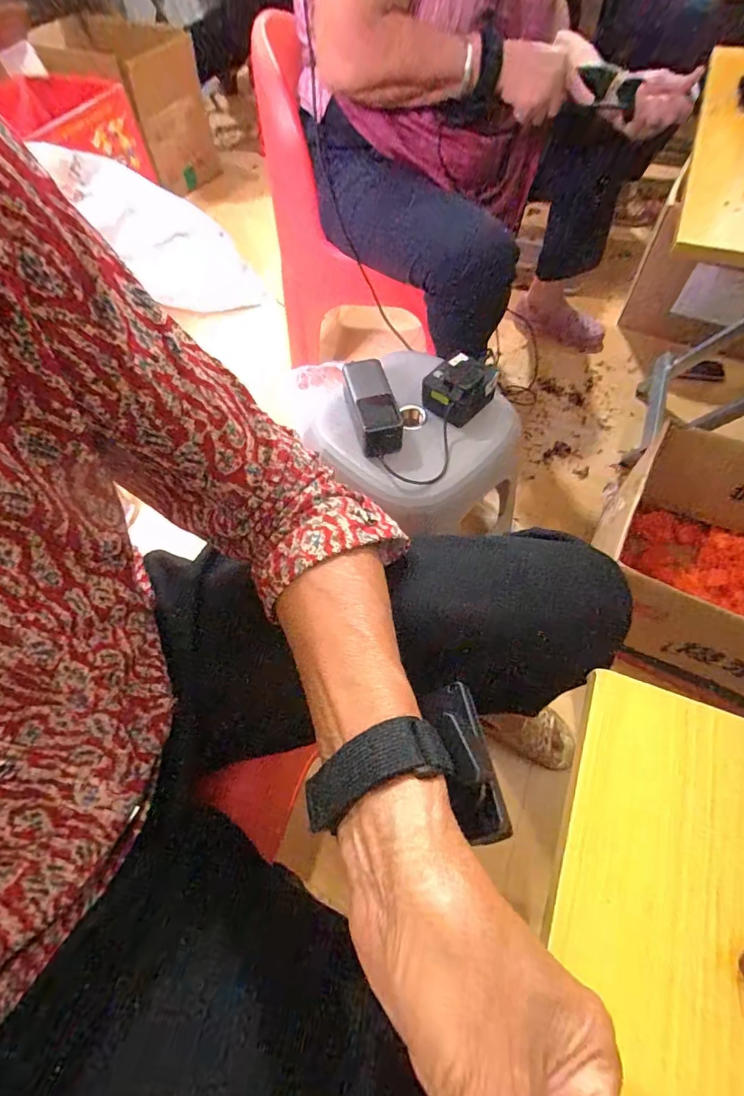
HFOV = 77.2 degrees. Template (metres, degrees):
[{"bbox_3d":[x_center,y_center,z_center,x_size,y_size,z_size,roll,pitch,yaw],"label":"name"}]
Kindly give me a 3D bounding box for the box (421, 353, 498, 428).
[{"bbox_3d":[0.118,-0.214,0.625,0.079,0.049,0.078,38,69,22],"label":"box"}]

